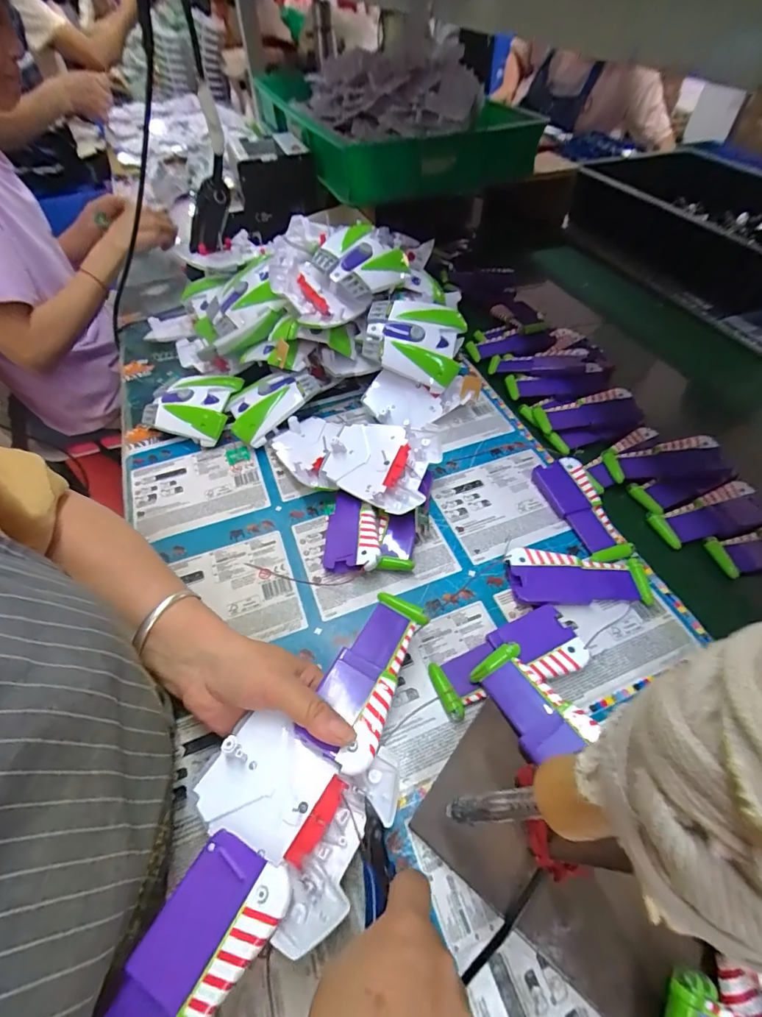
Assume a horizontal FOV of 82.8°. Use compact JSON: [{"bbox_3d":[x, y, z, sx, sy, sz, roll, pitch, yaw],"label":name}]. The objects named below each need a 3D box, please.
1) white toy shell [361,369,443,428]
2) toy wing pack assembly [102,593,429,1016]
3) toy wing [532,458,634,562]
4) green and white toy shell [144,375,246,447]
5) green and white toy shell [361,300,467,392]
[{"bbox_3d":[0.025,-0.123,0.509,0.087,0.015,0.061,23,87,-2],"label":"white toy shell"},{"bbox_3d":[-0.054,0.177,0.262,0.100,0.030,0.287,23,51,20],"label":"toy wing pack assembly"},{"bbox_3d":[0.199,-0.001,0.434,0.052,0.014,0.120,-11,54,-6],"label":"toy wing"},{"bbox_3d":[-0.224,-0.122,0.523,0.108,0.044,0.092,12,55,11],"label":"green and white toy shell"},{"bbox_3d":[0.037,-0.191,0.503,0.109,0.040,0.095,4,94,-2],"label":"green and white toy shell"}]

